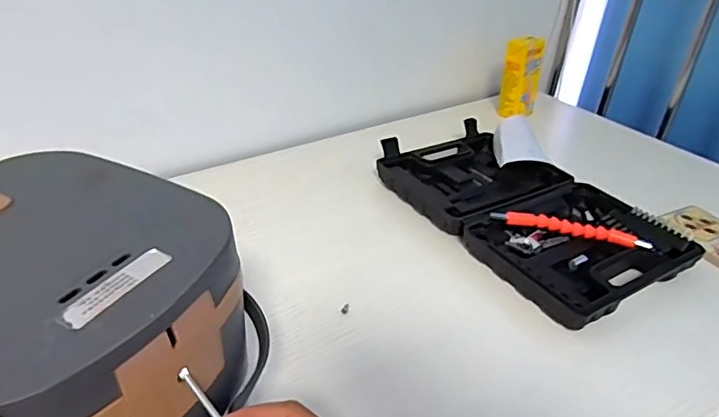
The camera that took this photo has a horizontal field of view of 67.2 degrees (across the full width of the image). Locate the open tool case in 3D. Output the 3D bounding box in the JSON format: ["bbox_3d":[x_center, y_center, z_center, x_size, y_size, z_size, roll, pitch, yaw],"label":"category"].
[{"bbox_3d":[0.193,-0.003,0.660,0.217,0.044,0.352,-17,38,-30],"label":"open tool case"}]

